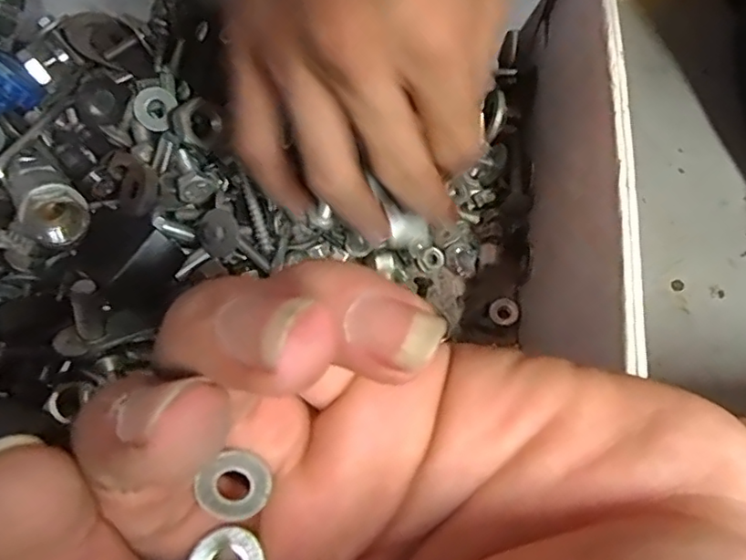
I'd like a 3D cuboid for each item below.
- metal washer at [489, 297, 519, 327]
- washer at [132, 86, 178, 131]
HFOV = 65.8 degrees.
[{"bbox_3d":[0.056,0.014,0.248,0.012,0.005,0.012,6,68,4],"label":"metal washer"},{"bbox_3d":[-0.098,-0.077,0.257,0.017,0.004,0.018,-1,94,-11],"label":"washer"}]

